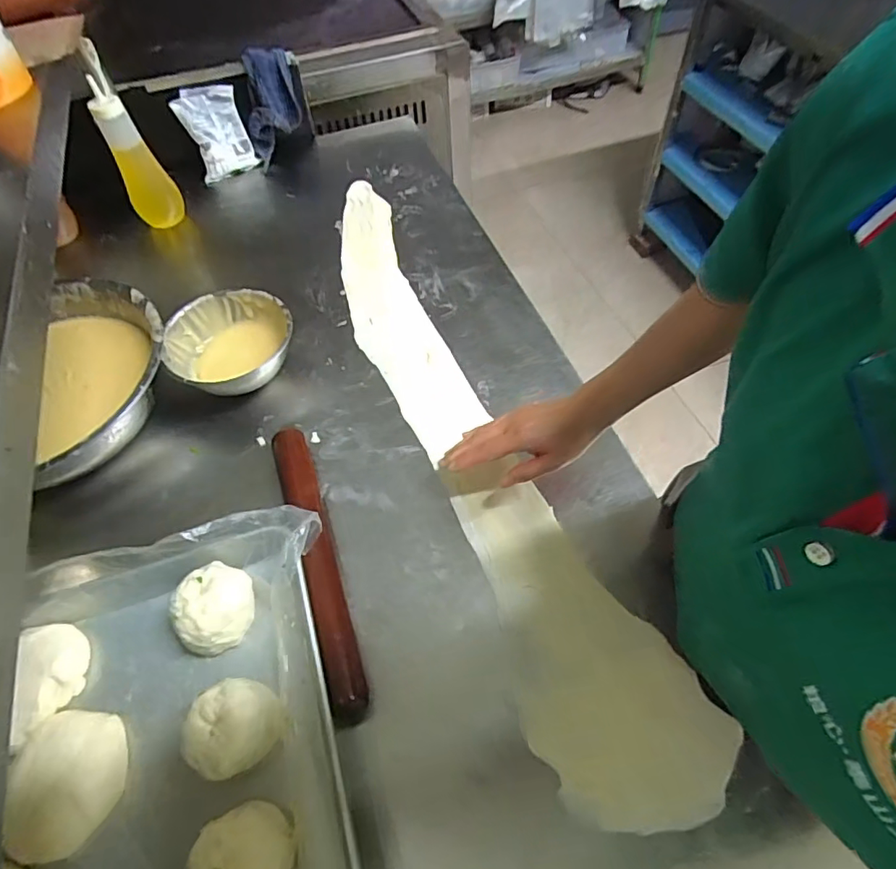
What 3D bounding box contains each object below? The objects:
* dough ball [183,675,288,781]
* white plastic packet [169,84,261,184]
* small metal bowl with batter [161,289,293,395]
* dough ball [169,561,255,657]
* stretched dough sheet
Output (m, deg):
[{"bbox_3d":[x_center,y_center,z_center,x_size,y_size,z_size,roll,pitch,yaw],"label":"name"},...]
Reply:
[{"bbox_3d":[-0.186,0.257,0.470,0.070,0.056,0.076,-2,57,3],"label":"dough ball"},{"bbox_3d":[-0.422,-0.553,0.975,0.108,0.141,0.018,-18,24,5],"label":"white plastic packet"},{"bbox_3d":[-0.284,-0.115,0.718,0.161,0.073,0.145,-22,58,-10],"label":"small metal bowl with batter"},{"bbox_3d":[-0.230,0.171,0.528,0.070,0.056,0.083,21,61,17],"label":"dough ball"},{"bbox_3d":[0.007,-0.042,0.684,0.150,0.018,0.935,-21,58,-9],"label":"stretched dough sheet"}]

